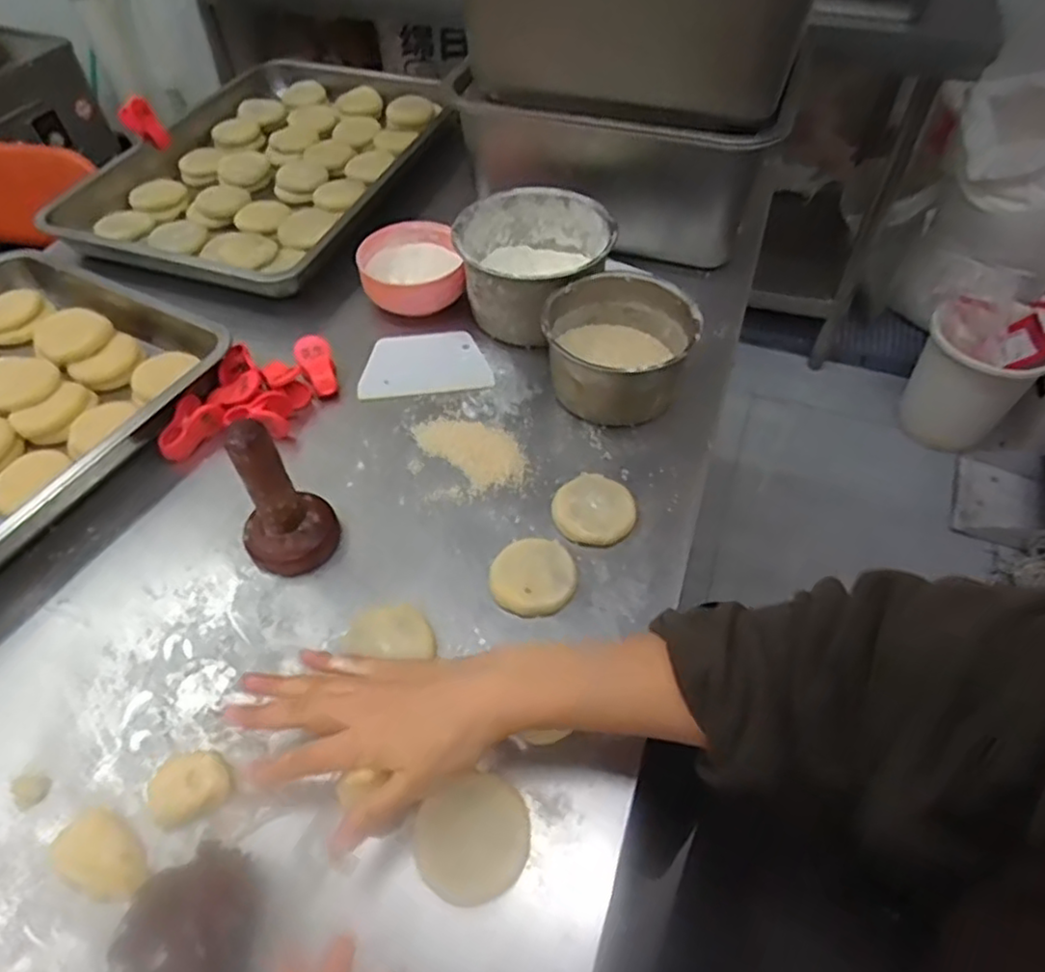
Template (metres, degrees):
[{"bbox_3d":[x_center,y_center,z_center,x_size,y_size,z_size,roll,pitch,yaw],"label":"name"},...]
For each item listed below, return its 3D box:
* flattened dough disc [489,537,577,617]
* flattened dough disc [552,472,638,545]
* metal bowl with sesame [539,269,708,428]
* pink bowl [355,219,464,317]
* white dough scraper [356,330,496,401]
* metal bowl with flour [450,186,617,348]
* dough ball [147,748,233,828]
[{"bbox_3d":[0.008,0.067,0.511,0.062,0.015,0.059,-1,52,1],"label":"flattened dough disc"},{"bbox_3d":[0.058,0.019,0.548,0.062,0.016,0.063,-1,52,1],"label":"flattened dough disc"},{"bbox_3d":[0.083,-0.123,0.614,0.125,0.069,0.126,-1,52,1],"label":"metal bowl with sesame"},{"bbox_3d":[-0.115,-0.224,0.713,0.099,0.043,0.112,-9,53,-5],"label":"pink bowl"},{"bbox_3d":[-0.094,-0.118,0.666,0.122,0.005,0.088,-5,51,-5],"label":"white dough scraper"},{"bbox_3d":[0.013,-0.213,0.678,0.143,0.086,0.146,-1,52,1],"label":"metal bowl with flour"},{"bbox_3d":[-0.205,0.181,0.423,0.044,0.017,0.047,-1,52,1],"label":"dough ball"}]

